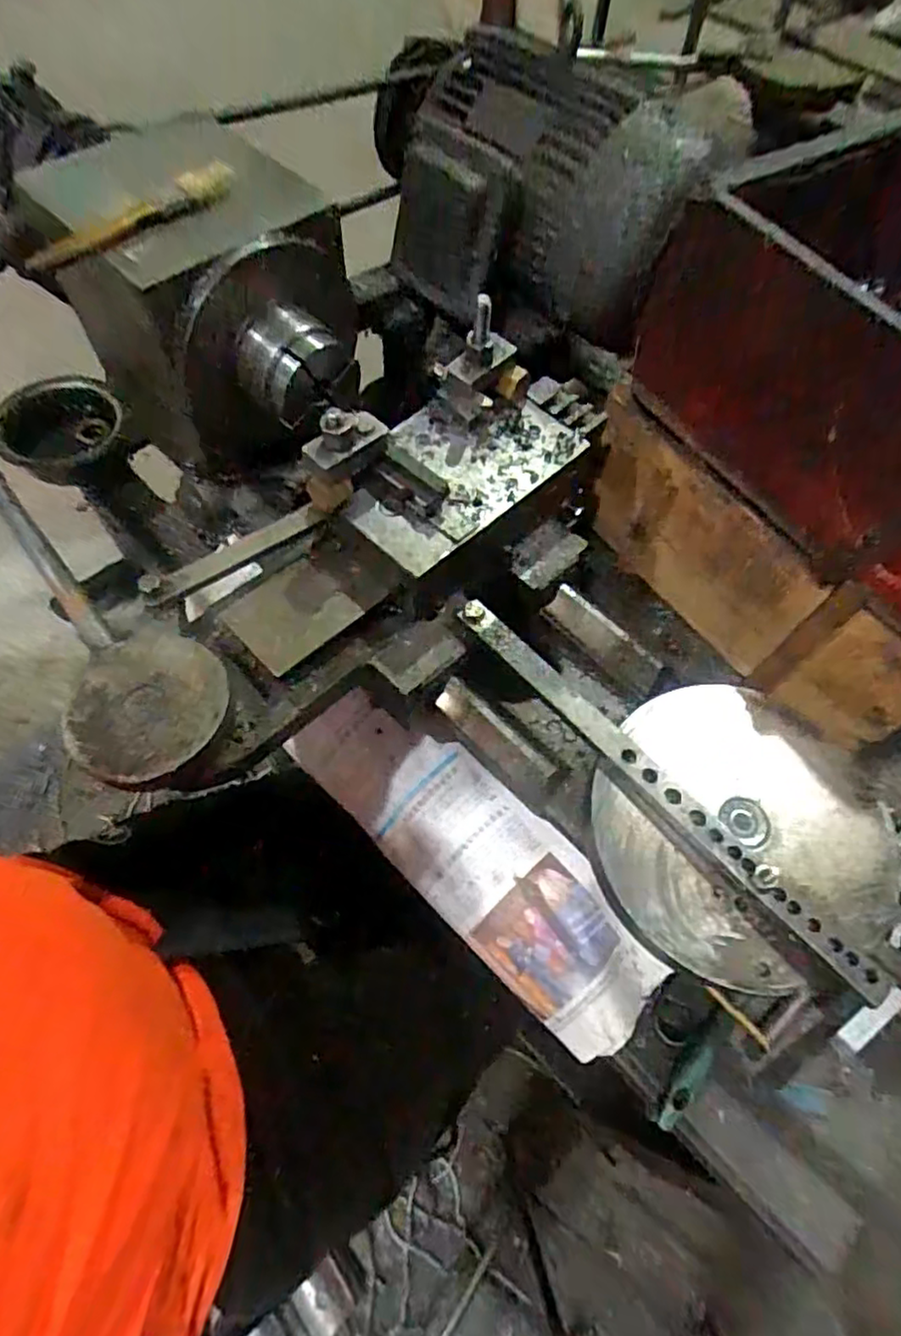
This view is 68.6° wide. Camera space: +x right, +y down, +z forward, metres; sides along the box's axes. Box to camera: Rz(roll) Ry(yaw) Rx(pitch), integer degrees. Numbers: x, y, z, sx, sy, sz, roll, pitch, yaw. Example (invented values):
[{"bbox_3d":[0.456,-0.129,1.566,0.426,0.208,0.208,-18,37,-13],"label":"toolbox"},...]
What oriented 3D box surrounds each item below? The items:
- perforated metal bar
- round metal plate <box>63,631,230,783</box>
[{"bbox_3d":[0.124,0.068,0.415,0.022,0.013,0.327,-37,70,-20],"label":"perforated metal bar"},{"bbox_3d":[-0.191,0.020,0.410,0.097,0.012,0.096,1,62,-3],"label":"round metal plate"}]

